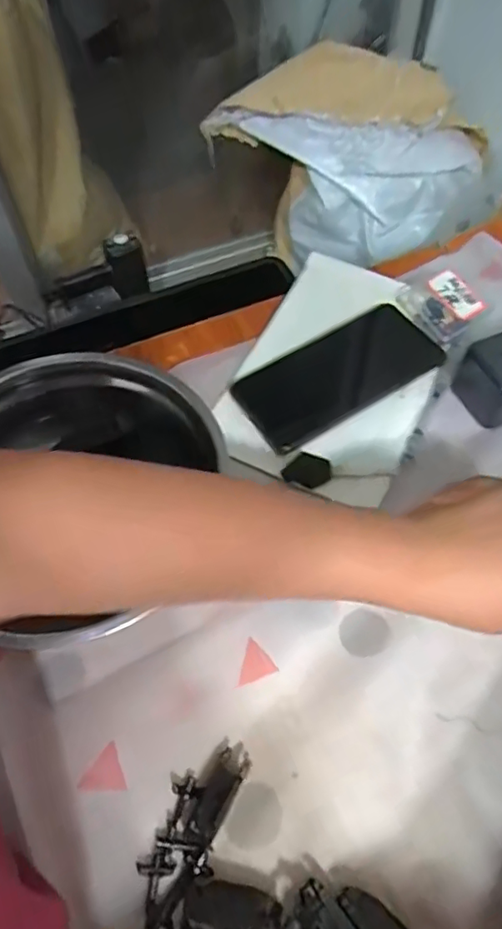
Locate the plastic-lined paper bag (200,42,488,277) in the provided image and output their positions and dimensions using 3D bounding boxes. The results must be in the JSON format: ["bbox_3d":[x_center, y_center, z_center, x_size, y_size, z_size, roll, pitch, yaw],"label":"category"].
[{"bbox_3d":[0.170,-0.523,1.057,0.495,0.318,0.165,7,60,5],"label":"plastic-lined paper bag"}]

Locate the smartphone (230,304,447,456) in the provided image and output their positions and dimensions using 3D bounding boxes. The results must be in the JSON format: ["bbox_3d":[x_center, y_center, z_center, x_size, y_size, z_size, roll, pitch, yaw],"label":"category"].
[{"bbox_3d":[0.073,-0.075,0.470,0.172,0.009,0.077,-28,63,-15],"label":"smartphone"}]

